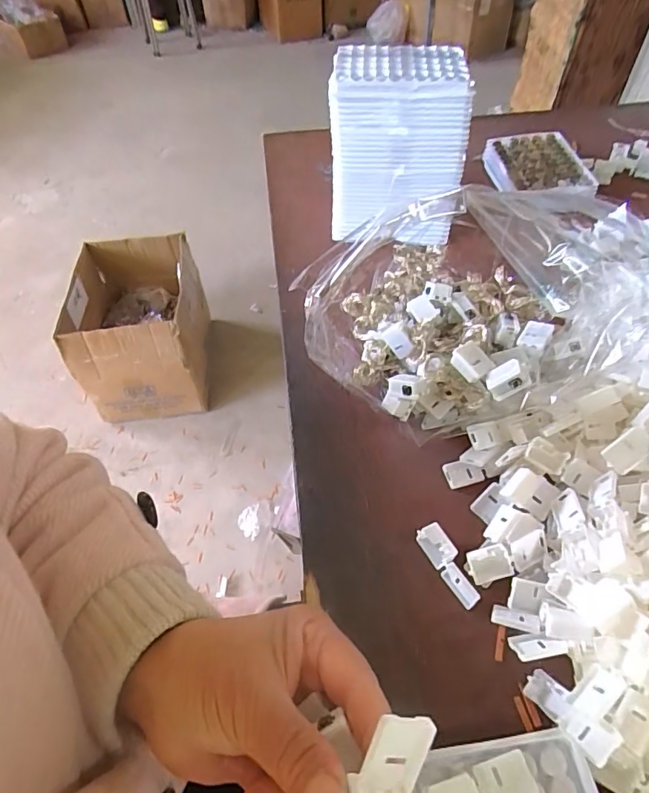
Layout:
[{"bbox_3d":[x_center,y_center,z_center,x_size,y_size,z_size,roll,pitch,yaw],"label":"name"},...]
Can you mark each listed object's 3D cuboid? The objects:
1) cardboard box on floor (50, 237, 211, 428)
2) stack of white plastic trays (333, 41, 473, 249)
[{"bbox_3d":[-0.474,-0.169,1.278,0.319,0.313,0.379,-7,52,-3],"label":"cardboard box on floor"},{"bbox_3d":[0.076,-0.256,0.506,0.129,0.162,0.077,5,52,6],"label":"stack of white plastic trays"}]

